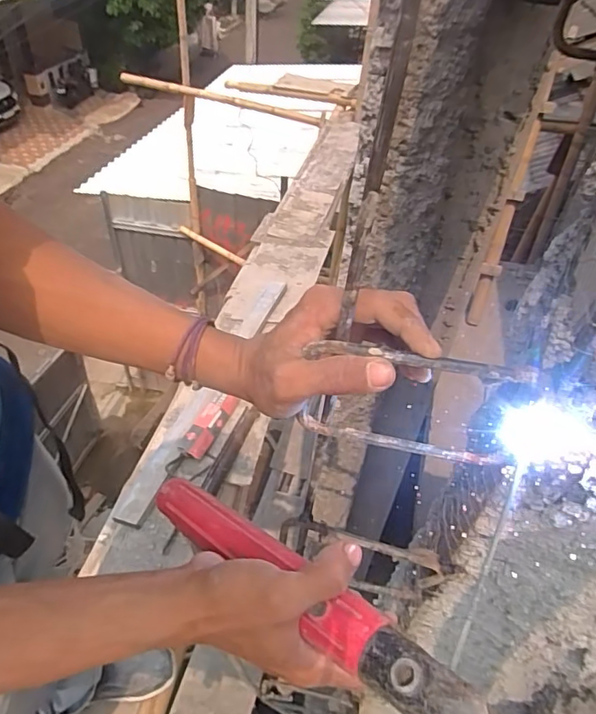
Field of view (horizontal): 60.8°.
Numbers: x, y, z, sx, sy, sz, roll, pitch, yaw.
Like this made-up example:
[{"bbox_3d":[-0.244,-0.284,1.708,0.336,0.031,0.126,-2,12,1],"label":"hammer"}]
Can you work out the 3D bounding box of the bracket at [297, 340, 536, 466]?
[{"bbox_3d":[0.070,0.031,0.315,0.132,0.093,0.010,11,44,6],"label":"bracket"}]

